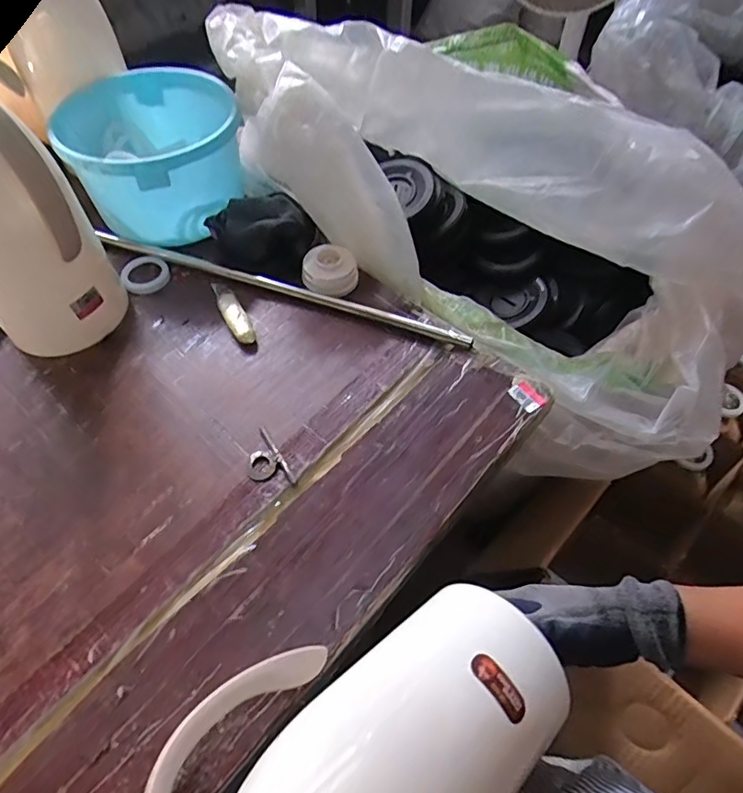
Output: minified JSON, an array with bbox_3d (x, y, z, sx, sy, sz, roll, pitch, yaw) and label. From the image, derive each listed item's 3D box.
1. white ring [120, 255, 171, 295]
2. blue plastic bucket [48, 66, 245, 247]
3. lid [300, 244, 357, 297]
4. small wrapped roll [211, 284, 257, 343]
[{"bbox_3d":[-0.286,-0.154,0.668,0.059,0.013,0.060,0,54,0],"label":"white ring"},{"bbox_3d":[-0.290,-0.317,0.714,0.205,0.134,0.225,0,54,0],"label":"blue plastic bucket"},{"bbox_3d":[-0.052,-0.156,0.656,0.066,0.037,0.066,0,54,0],"label":"lid"},{"bbox_3d":[-0.166,-0.103,0.633,0.027,0.014,0.113,-24,58,-17],"label":"small wrapped roll"}]

